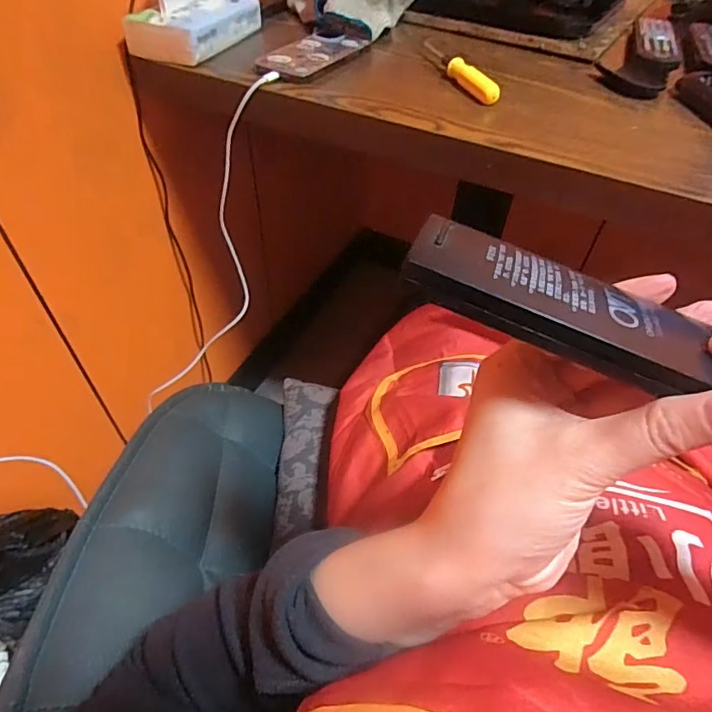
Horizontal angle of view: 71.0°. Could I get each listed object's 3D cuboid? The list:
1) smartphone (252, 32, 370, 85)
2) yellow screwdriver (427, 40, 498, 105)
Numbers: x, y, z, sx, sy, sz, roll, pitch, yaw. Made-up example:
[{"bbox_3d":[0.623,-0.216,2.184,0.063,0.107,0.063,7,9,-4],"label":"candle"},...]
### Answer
[{"bbox_3d":[-0.048,-0.340,0.565,0.068,0.015,0.139,28,53,20],"label":"smartphone"},{"bbox_3d":[0.108,-0.323,0.549,0.021,0.020,0.174,-12,50,-14],"label":"yellow screwdriver"}]

